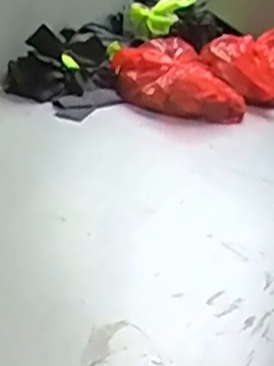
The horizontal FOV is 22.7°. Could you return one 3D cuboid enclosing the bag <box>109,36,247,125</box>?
[{"bbox_3d":[0.074,-0.188,1.228,0.211,0.076,0.209,1,26,-13],"label":"bag"}]

